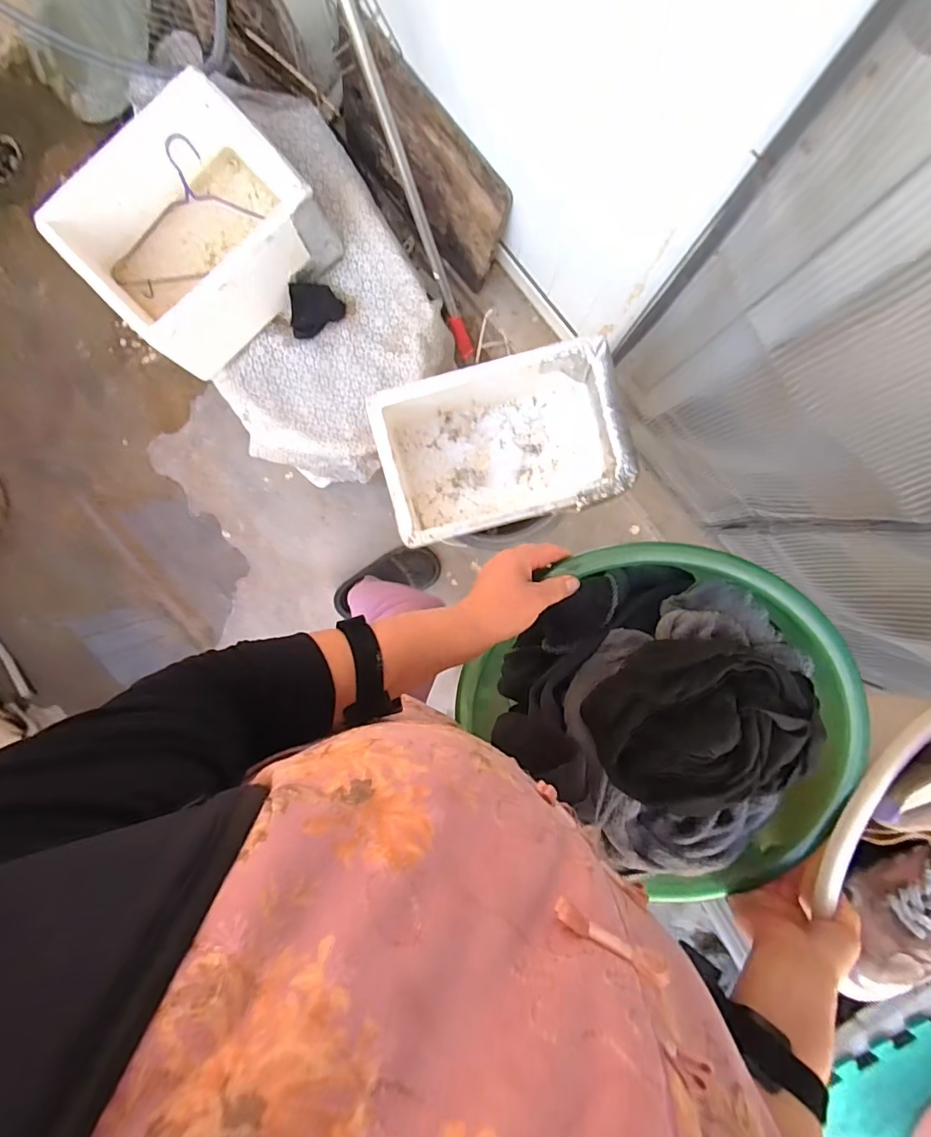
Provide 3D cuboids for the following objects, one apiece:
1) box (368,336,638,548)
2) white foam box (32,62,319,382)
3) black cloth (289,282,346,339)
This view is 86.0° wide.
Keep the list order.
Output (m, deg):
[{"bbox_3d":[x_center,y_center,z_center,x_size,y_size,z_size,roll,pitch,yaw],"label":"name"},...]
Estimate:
[{"bbox_3d":[0.052,-0.182,0.768,0.336,0.154,0.221,-15,94,1],"label":"box"},{"bbox_3d":[-0.487,-0.608,0.901,0.366,0.212,0.287,-43,93,2],"label":"white foam box"},{"bbox_3d":[-0.316,-0.538,1.024,0.114,0.018,0.093,-34,125,-3],"label":"black cloth"}]

